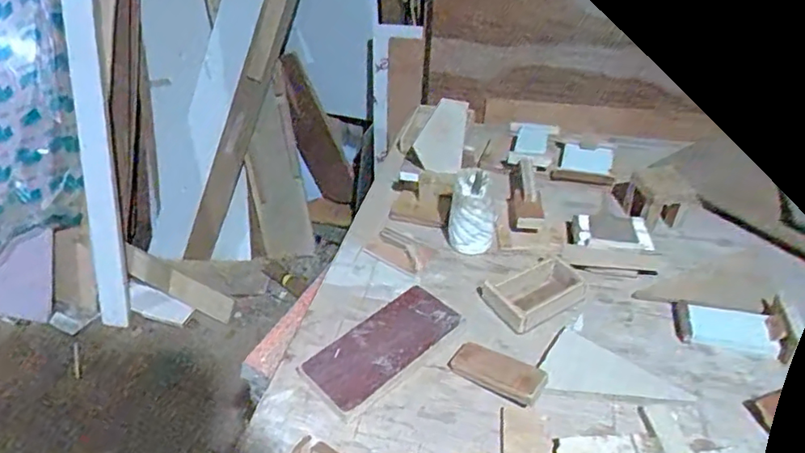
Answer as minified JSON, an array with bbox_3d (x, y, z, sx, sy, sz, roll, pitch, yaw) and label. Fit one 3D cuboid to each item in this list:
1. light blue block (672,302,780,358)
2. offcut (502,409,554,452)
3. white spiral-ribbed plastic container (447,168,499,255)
[{"bbox_3d":[0.391,0.122,0.699,0.105,0.022,0.068,10,39,15],"label":"light blue block"},{"bbox_3d":[0.129,0.226,0.591,0.050,0.004,0.081,3,38,6],"label":"offcut"},{"bbox_3d":[0.101,-0.023,0.827,0.067,0.105,0.064,1,37,3],"label":"white spiral-ribbed plastic container"}]

